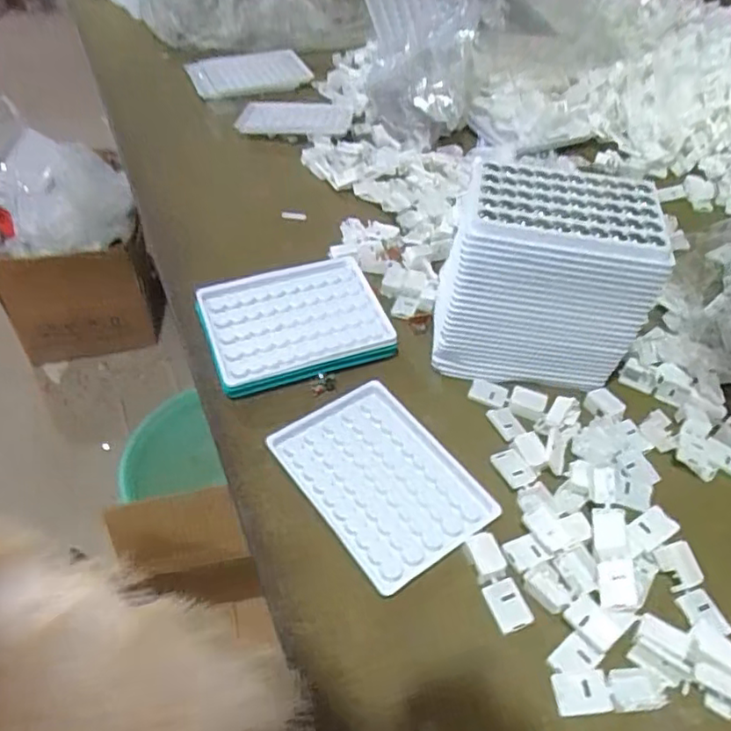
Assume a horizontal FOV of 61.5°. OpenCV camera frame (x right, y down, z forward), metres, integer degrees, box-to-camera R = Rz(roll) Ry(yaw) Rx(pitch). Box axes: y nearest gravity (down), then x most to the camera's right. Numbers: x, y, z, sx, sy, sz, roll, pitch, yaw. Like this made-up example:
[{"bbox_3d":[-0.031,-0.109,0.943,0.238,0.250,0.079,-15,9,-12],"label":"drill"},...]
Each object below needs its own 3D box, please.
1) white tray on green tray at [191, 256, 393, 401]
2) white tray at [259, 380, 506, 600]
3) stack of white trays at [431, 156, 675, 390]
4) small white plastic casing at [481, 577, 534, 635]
[{"bbox_3d":[-0.054,-0.032,0.470,0.132,0.028,0.094,-16,50,-17],"label":"white tray on green tray"},{"bbox_3d":[0.010,0.070,0.397,0.096,0.006,0.129,-28,54,-26],"label":"white tray"},{"bbox_3d":[0.124,-0.064,0.441,0.136,0.122,0.094,6,47,2],"label":"stack of white trays"},{"bbox_3d":[0.080,0.134,0.343,0.021,0.004,0.027,-14,49,-16],"label":"small white plastic casing"}]

